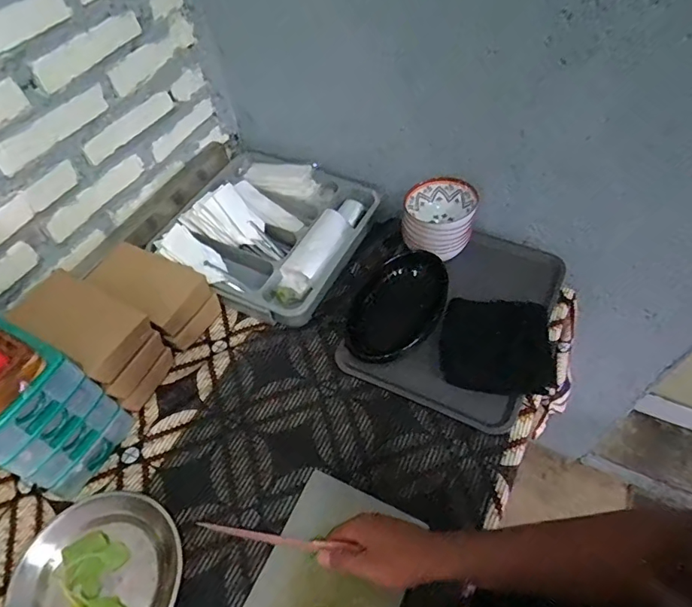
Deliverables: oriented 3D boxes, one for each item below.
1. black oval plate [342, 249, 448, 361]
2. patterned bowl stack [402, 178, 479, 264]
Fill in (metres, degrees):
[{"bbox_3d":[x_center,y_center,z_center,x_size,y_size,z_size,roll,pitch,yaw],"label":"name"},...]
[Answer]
[{"bbox_3d":[0.084,0.003,0.783,0.140,0.029,0.201,32,78,27],"label":"black oval plate"},{"bbox_3d":[0.157,-0.140,0.816,0.113,0.103,0.104,7,55,8],"label":"patterned bowl stack"}]

